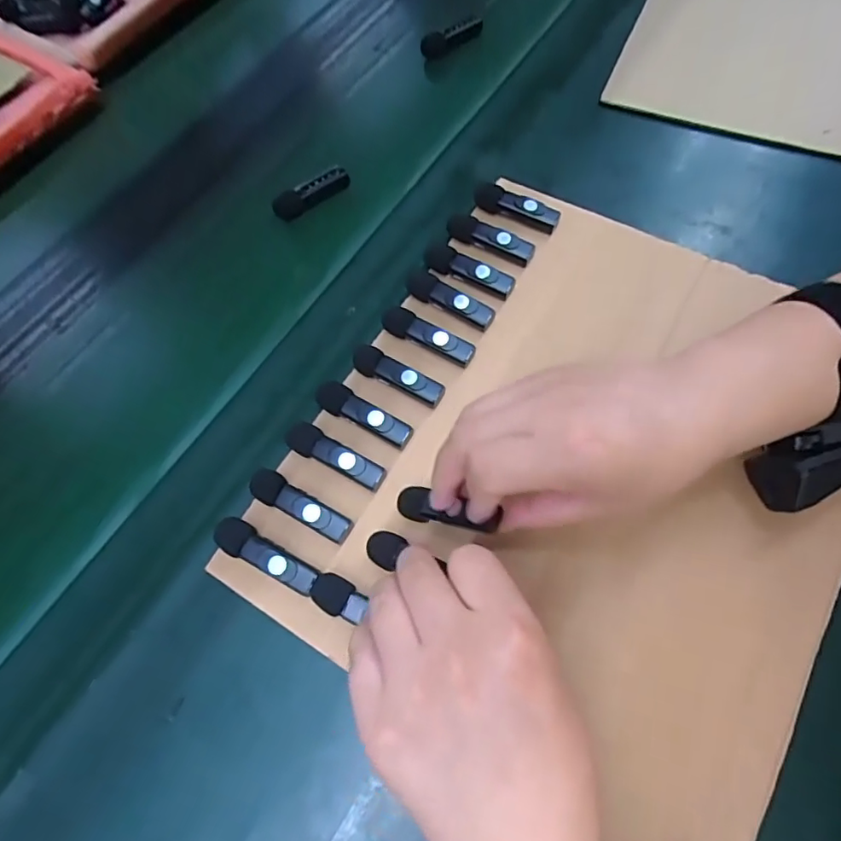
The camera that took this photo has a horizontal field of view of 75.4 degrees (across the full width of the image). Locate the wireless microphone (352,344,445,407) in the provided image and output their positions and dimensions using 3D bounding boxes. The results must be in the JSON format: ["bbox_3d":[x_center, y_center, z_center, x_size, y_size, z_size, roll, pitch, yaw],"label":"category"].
[{"bbox_3d":[-0.015,-0.029,0.346,0.064,0.014,0.016,26,70,19],"label":"wireless microphone"}]

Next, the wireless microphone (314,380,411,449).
[{"bbox_3d":[-0.035,-0.004,0.336,0.064,0.013,0.018,24,69,19],"label":"wireless microphone"}]

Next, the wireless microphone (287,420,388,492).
[{"bbox_3d":[-0.051,0.021,0.326,0.063,0.014,0.018,24,69,19],"label":"wireless microphone"}]

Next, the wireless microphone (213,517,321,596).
[{"bbox_3d":[-0.087,0.076,0.304,0.065,0.015,0.019,26,70,19],"label":"wireless microphone"}]

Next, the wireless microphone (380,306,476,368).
[{"bbox_3d":[0.003,-0.056,0.357,0.066,0.011,0.016,25,69,19],"label":"wireless microphone"}]

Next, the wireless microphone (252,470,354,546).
[{"bbox_3d":[-0.070,0.050,0.314,0.062,0.014,0.019,28,70,20],"label":"wireless microphone"}]

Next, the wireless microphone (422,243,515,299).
[{"bbox_3d":[0.031,-0.106,0.376,0.069,0.012,0.019,31,71,21],"label":"wireless microphone"}]

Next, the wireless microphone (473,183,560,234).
[{"bbox_3d":[0.070,-0.157,0.401,0.065,0.016,0.013,26,70,19],"label":"wireless microphone"}]

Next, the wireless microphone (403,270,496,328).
[{"bbox_3d":[0.018,-0.084,0.368,0.069,0.013,0.019,33,72,22],"label":"wireless microphone"}]

